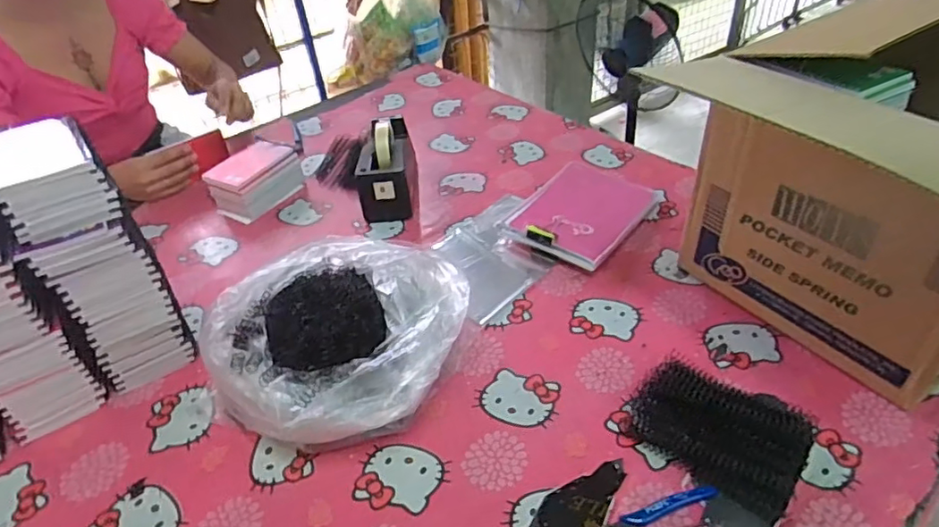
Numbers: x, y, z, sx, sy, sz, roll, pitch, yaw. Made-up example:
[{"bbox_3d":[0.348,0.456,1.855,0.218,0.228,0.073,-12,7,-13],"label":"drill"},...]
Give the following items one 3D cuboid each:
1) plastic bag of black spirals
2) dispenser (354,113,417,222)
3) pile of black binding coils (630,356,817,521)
[{"bbox_3d":[-0.147,0.092,0.644,0.288,0.119,0.234,3,41,9],"label":"plastic bag of black spirals"},{"bbox_3d":[-0.137,-0.168,0.947,0.080,0.118,0.203,-4,40,2],"label":"dispenser"},{"bbox_3d":[0.247,0.162,0.578,0.160,0.034,0.115,27,50,33],"label":"pile of black binding coils"}]

